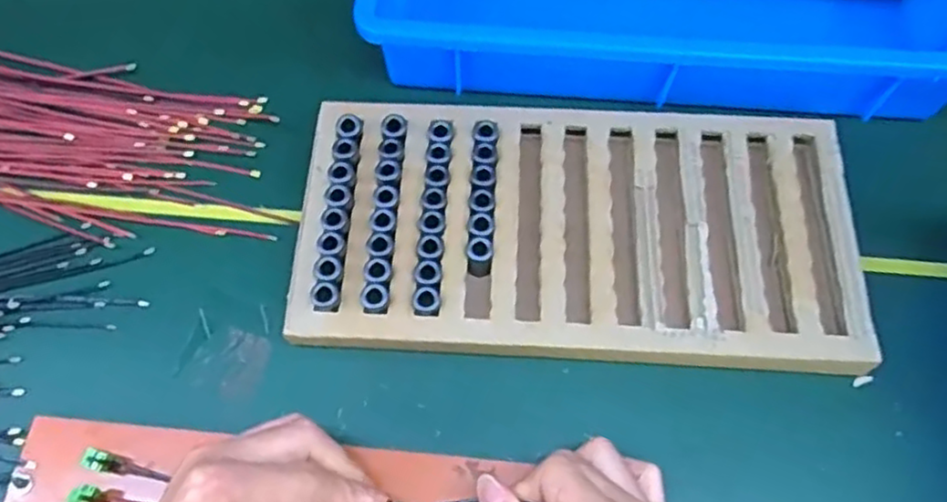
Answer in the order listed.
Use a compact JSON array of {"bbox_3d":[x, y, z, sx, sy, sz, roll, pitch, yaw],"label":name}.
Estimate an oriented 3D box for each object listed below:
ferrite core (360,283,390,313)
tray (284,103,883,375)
[{"bbox_3d":[-0.061,0.030,0.428,0.017,0.009,0.018,-33,70,-14],"label":"ferrite core"},{"bbox_3d":[0.068,-0.013,0.462,0.357,0.032,0.173,4,65,1],"label":"tray"}]

